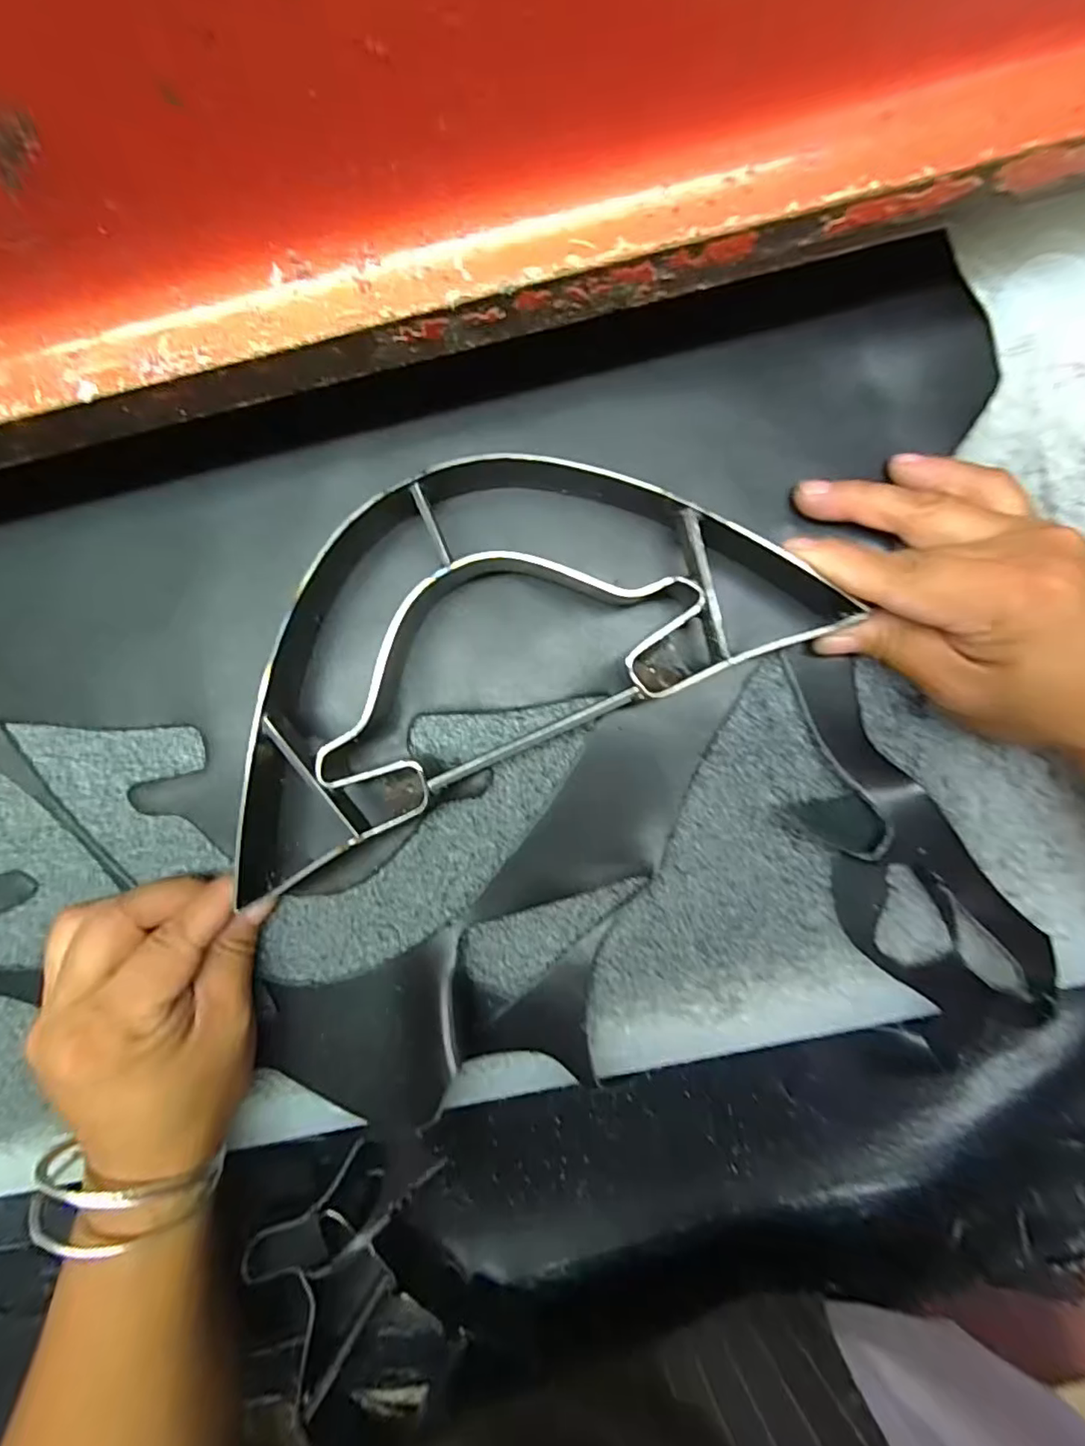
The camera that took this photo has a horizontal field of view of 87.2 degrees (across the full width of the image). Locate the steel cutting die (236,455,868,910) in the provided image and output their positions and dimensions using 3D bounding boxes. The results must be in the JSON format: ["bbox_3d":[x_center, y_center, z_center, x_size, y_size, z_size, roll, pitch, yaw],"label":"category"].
[{"bbox_3d":[-0.031,-0.032,0.239,0.281,0.037,0.129,-30,93,1],"label":"steel cutting die"}]

